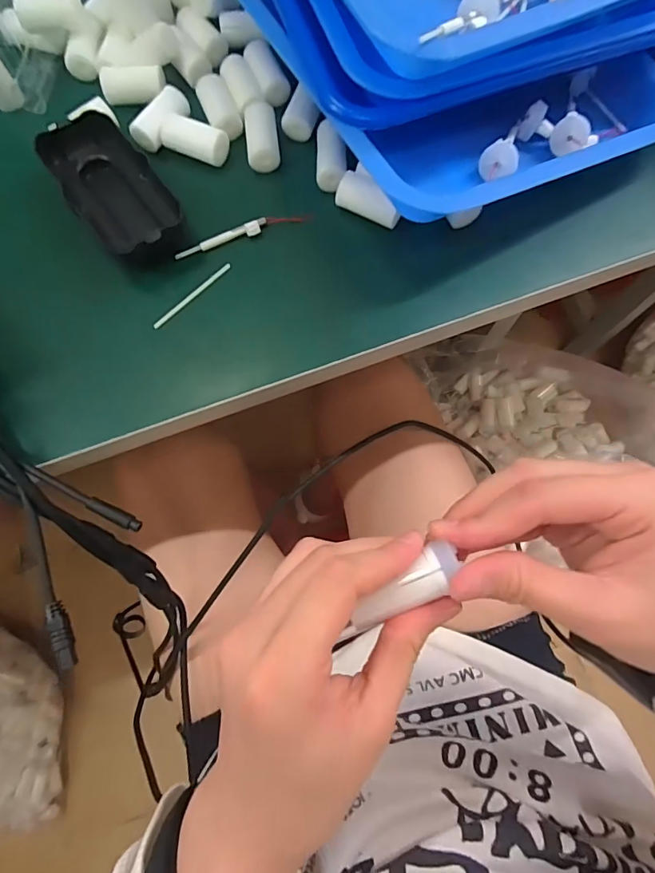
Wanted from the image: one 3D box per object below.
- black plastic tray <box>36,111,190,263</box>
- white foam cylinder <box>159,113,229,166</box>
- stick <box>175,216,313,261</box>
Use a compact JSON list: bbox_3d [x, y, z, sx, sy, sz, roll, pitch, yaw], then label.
[{"bbox_3d":[-0.132,-0.154,0.285,0.053,0.024,0.108,-34,76,-8],"label":"black plastic tray"},{"bbox_3d":[-0.087,-0.197,0.301,0.042,0.015,0.020,21,75,7],"label":"white foam cylinder"},{"bbox_3d":[-0.053,-0.130,0.288,0.088,0.006,0.009,-20,74,-5],"label":"stick"}]

